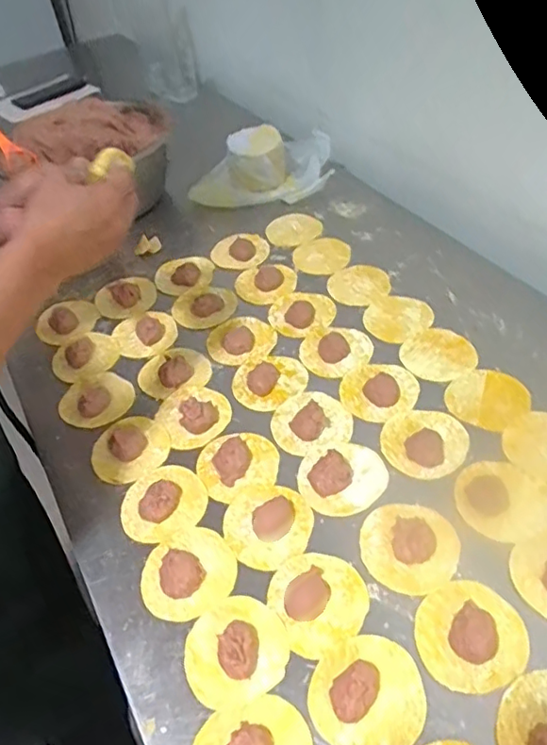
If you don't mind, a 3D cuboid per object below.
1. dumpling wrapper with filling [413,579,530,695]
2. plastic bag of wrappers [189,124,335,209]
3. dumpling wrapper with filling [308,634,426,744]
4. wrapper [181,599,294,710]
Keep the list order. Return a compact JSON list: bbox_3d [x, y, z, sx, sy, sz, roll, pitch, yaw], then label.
[{"bbox_3d":[0.149,0.196,0.451,0.080,0.027,0.077,-4,45,4],"label":"dumpling wrapper with filling"},{"bbox_3d":[-0.014,-0.328,0.950,0.240,0.087,0.138,-28,48,-17],"label":"plastic bag of wrappers"},{"bbox_3d":[0.069,0.229,0.430,0.079,0.022,0.080,-4,45,4],"label":"dumpling wrapper with filling"},{"bbox_3d":[-0.030,0.212,0.463,0.079,0.022,0.076,-4,45,4],"label":"wrapper"}]

